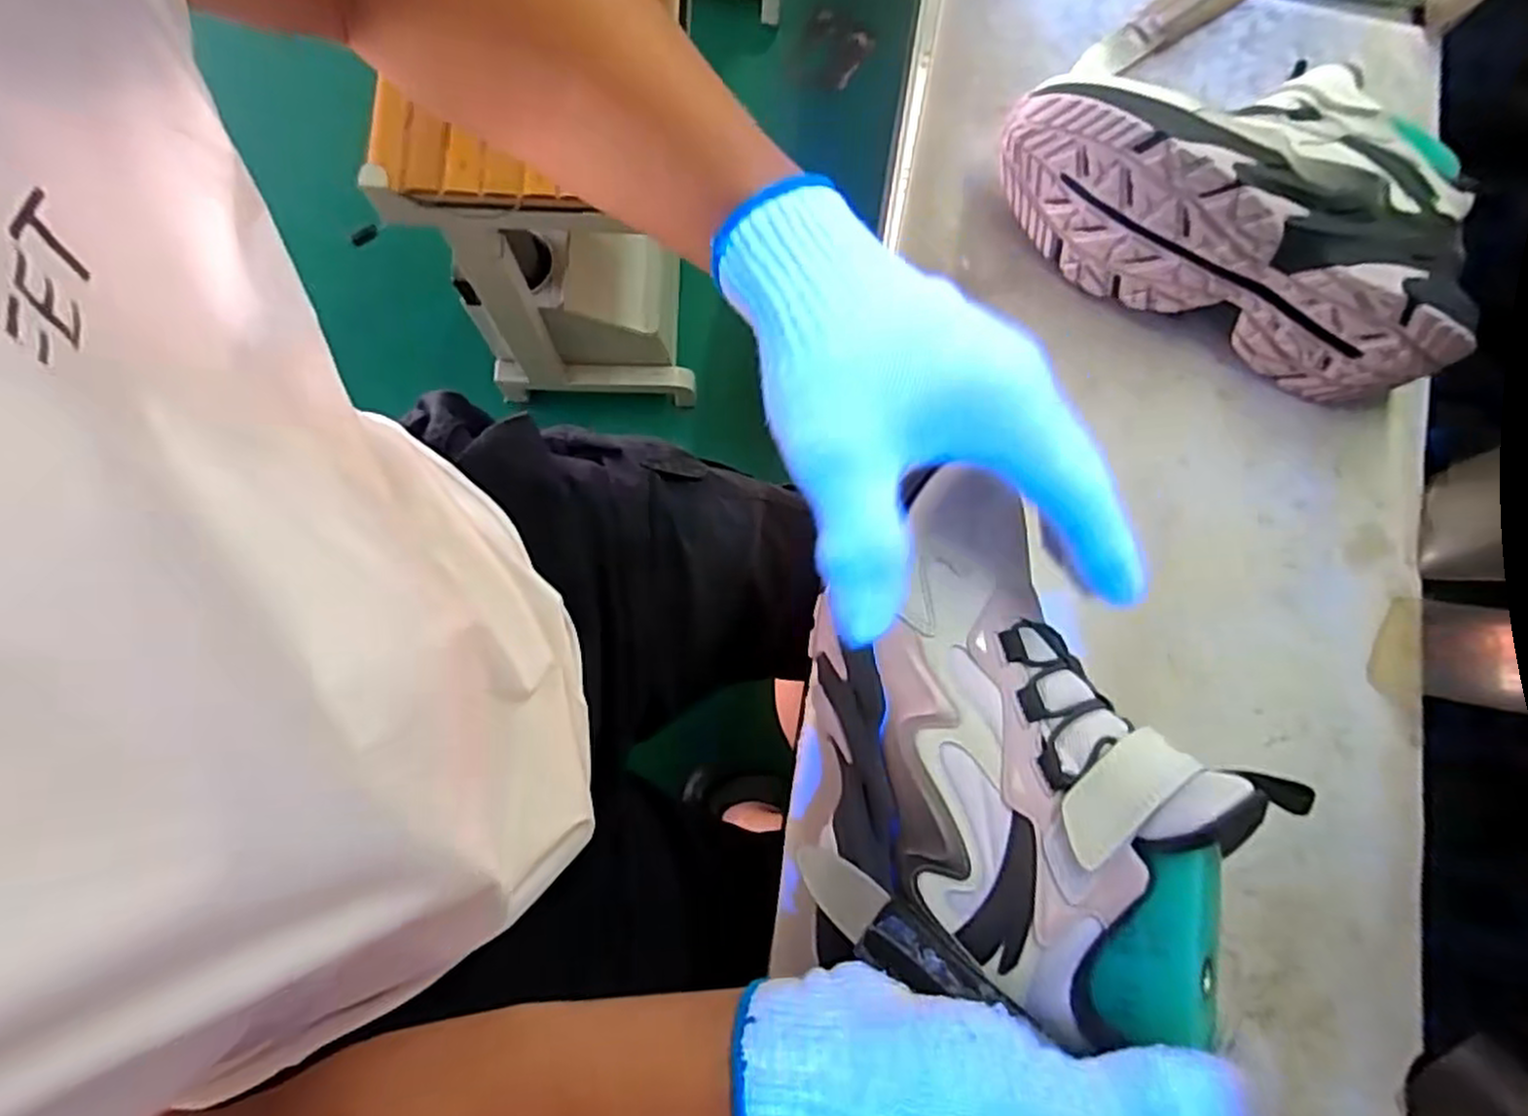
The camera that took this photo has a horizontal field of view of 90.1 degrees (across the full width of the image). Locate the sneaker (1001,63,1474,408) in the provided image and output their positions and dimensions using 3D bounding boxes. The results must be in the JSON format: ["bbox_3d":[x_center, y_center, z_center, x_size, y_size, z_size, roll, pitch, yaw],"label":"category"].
[{"bbox_3d":[0.244,-0.196,0.380,0.231,0.097,0.143,26,79,5],"label":"sneaker"}]

